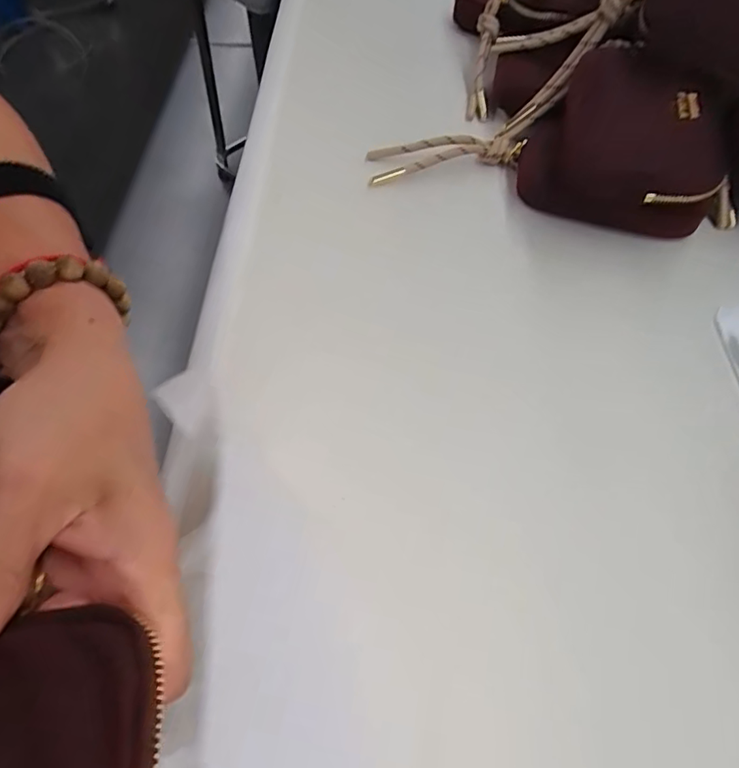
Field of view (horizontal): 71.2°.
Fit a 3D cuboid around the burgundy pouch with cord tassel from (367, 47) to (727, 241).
[{"bbox_3d":[0.114,-0.157,0.326,0.209,0.067,0.104,21,60,12],"label":"burgundy pouch with cord tassel"}]

